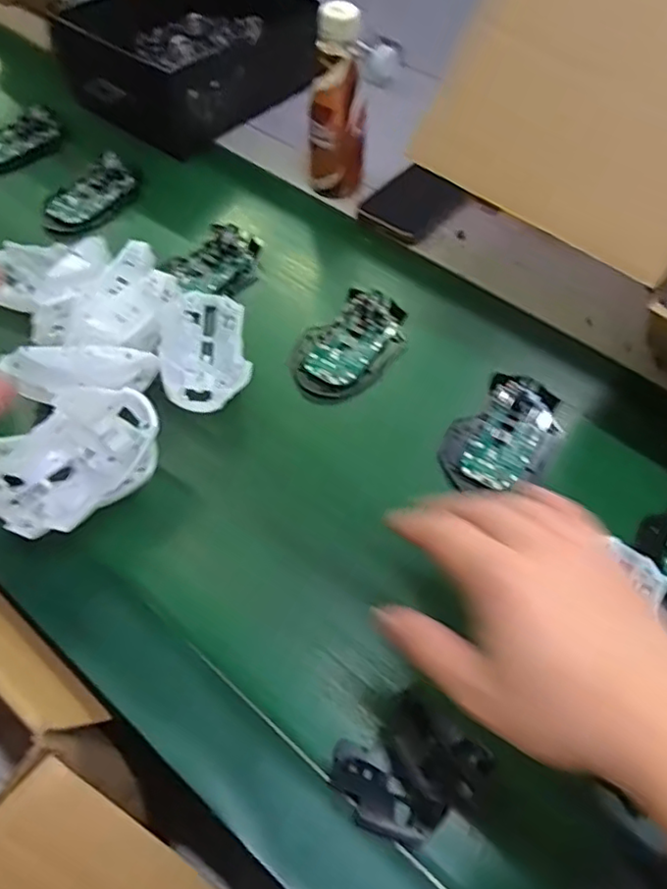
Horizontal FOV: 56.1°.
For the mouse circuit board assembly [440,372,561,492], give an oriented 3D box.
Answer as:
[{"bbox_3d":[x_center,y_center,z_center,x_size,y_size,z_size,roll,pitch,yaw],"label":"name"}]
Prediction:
[{"bbox_3d":[0.133,-0.008,0.483,0.071,0.023,0.115,31,62,18],"label":"mouse circuit board assembly"}]

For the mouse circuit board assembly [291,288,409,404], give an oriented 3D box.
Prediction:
[{"bbox_3d":[0.012,-0.085,0.529,0.074,0.027,0.116,31,62,17],"label":"mouse circuit board assembly"}]

